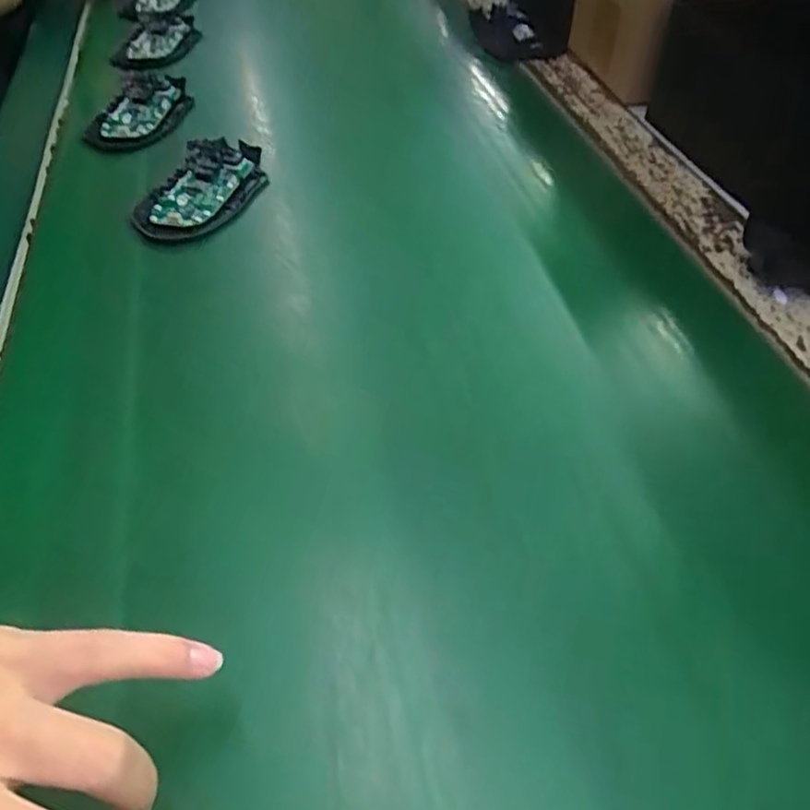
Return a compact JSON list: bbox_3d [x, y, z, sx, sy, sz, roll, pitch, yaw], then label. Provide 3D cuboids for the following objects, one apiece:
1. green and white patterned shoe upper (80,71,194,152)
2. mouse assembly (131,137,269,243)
[{"bbox_3d":[-0.233,-0.258,0.593,0.065,0.022,0.134,4,49,5],"label":"green and white patterned shoe upper"},{"bbox_3d":[-0.147,-0.157,0.487,0.068,0.017,0.113,13,50,16],"label":"mouse assembly"}]

